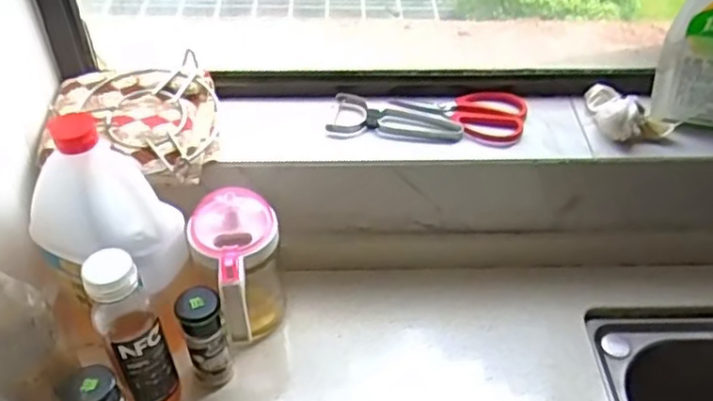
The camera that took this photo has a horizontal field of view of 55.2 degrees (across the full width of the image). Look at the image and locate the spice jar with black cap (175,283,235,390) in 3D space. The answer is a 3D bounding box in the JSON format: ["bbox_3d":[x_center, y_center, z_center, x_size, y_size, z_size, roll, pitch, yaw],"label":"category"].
[{"bbox_3d":[-0.138,0.128,0.630,0.041,0.108,0.044,1,44,-1],"label":"spice jar with black cap"}]

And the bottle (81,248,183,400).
[{"bbox_3d":[-0.189,0.119,0.582,0.051,0.185,0.049,-18,47,-19],"label":"bottle"}]

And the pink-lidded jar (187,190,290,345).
[{"bbox_3d":[-0.111,0.079,0.654,0.082,0.143,0.110,-6,44,-8],"label":"pink-lidded jar"}]

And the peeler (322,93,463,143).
[{"bbox_3d":[0.041,-0.086,0.719,0.136,0.012,0.060,4,44,3],"label":"peeler"}]

